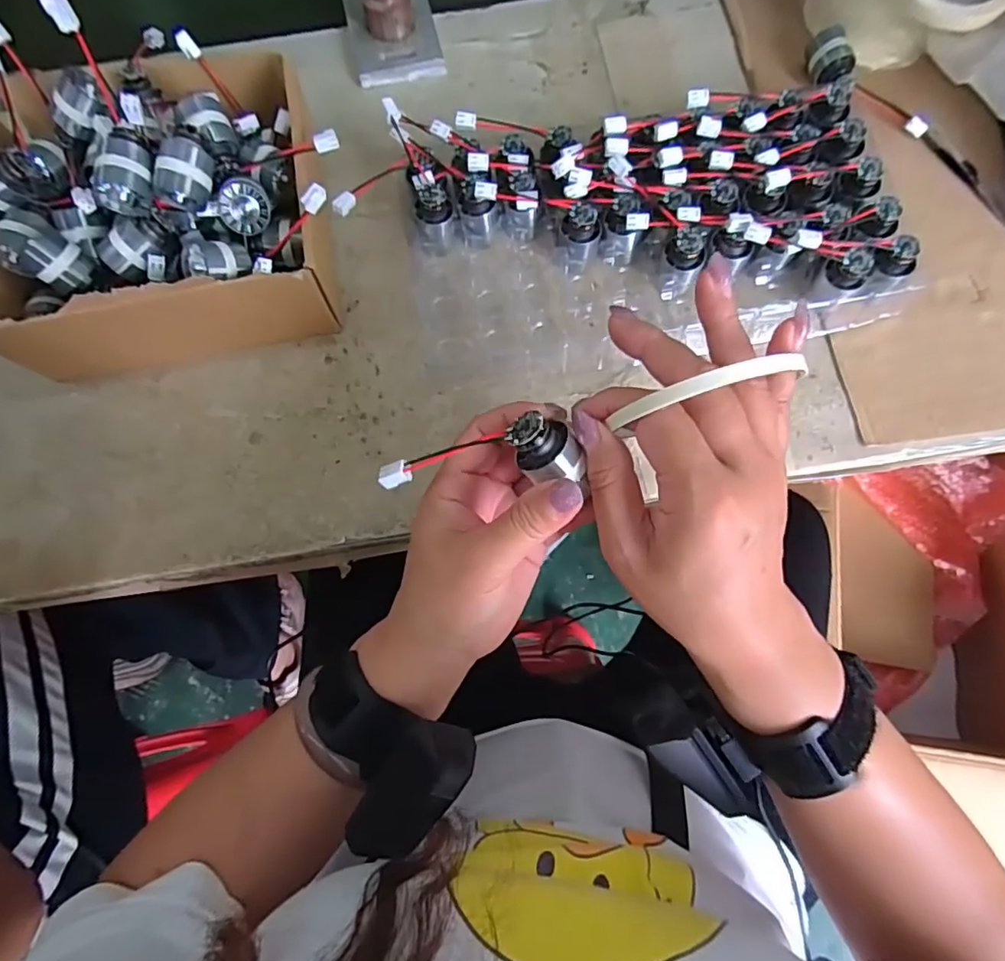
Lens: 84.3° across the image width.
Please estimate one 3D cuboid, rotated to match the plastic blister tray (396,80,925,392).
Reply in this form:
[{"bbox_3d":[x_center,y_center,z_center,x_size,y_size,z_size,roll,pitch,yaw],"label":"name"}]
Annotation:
[{"bbox_3d":[0.105,-0.175,0.380,0.338,0.046,0.168,-9,74,0],"label":"plastic blister tray"}]

